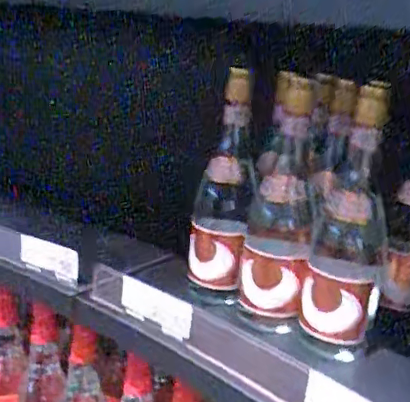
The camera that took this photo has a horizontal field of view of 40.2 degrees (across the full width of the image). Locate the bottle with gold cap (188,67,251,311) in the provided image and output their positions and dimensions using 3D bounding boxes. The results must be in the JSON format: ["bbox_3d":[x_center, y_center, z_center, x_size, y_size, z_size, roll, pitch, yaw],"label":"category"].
[{"bbox_3d":[0.019,-0.012,0.606,0.057,0.247,0.074,6,16,1],"label":"bottle with gold cap"}]

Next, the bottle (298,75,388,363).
[{"bbox_3d":[0.138,0.024,0.530,0.069,0.250,0.074,11,17,18],"label":"bottle"}]

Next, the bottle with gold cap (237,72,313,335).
[{"bbox_3d":[0.077,0.008,0.563,0.063,0.253,0.070,7,16,6],"label":"bottle with gold cap"}]

